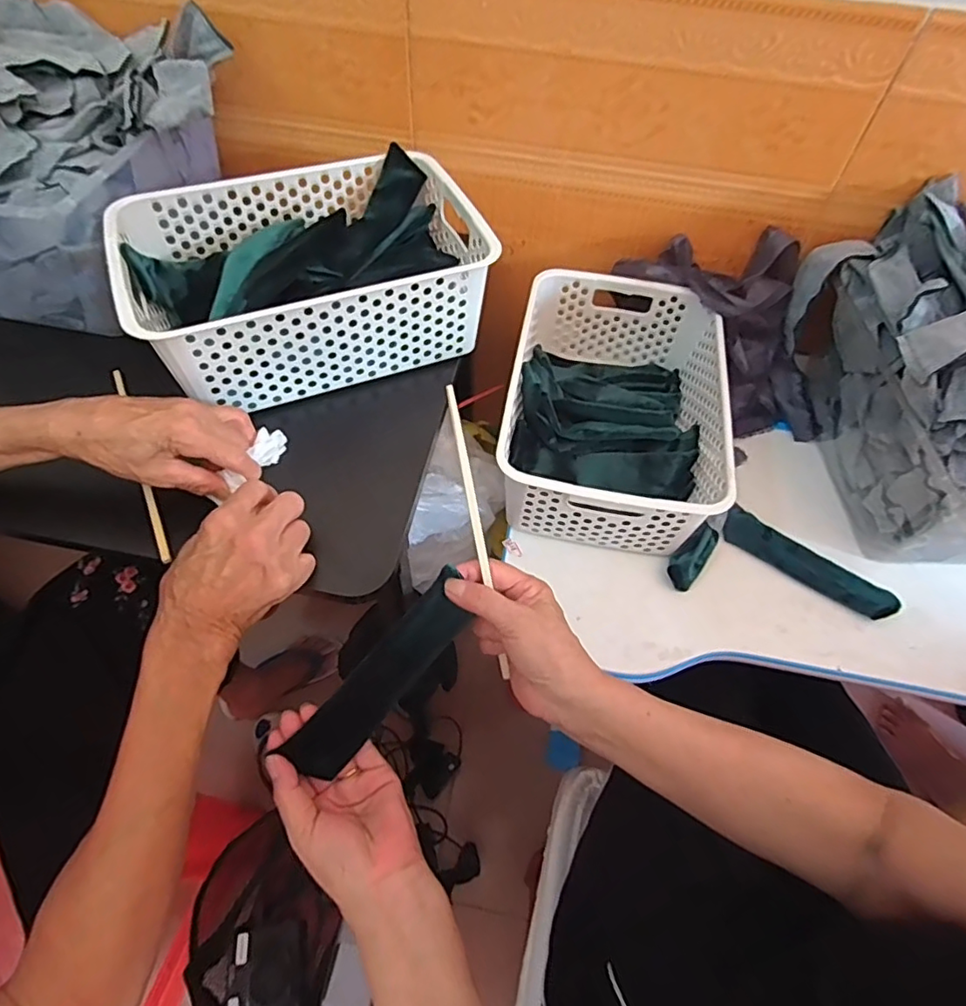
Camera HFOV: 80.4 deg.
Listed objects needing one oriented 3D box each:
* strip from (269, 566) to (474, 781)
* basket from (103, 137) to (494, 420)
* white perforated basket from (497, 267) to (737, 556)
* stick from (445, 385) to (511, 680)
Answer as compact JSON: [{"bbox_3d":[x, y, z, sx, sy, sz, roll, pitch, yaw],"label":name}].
[{"bbox_3d":[-0.072,0.128,0.419,0.043,0.005,0.170,42,84,-16],"label":"strip"},{"bbox_3d":[-0.163,-0.218,0.545,0.308,0.099,0.211,-19,61,-16],"label":"basket"},{"bbox_3d":[0.133,-0.101,0.600,0.201,0.112,0.306,11,58,3],"label":"white perforated basket"},{"bbox_3d":[-0.002,0.025,0.408,0.008,0.219,0.007,-18,25,-15],"label":"stick"}]

